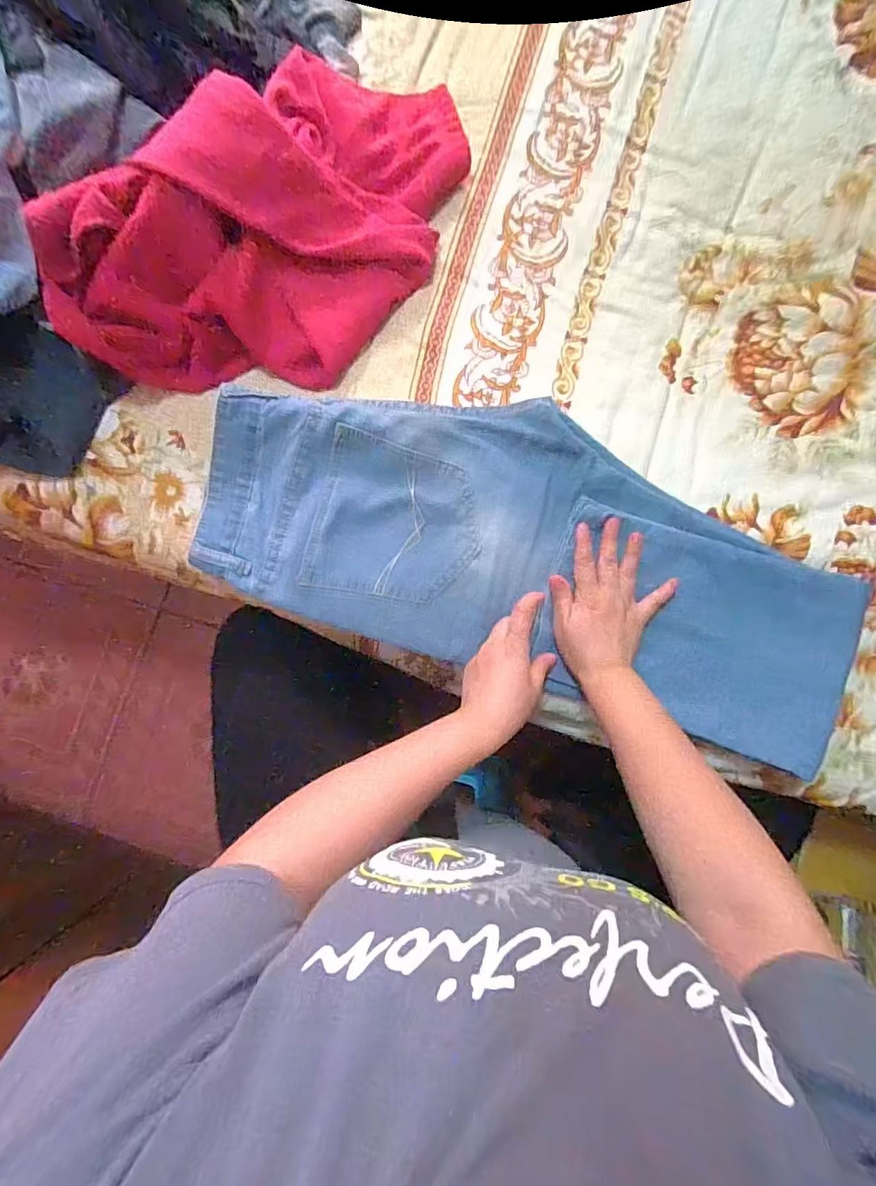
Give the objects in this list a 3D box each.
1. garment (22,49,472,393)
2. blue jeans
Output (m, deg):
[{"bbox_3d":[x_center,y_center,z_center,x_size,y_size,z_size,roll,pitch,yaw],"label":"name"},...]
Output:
[{"bbox_3d":[-0.139,-0.353,0.478,0.214,0.119,0.430,39,86,4],"label":"garment"},{"bbox_3d":[0.085,-0.044,0.499,0.624,0.043,0.251,16,86,1],"label":"blue jeans"}]

